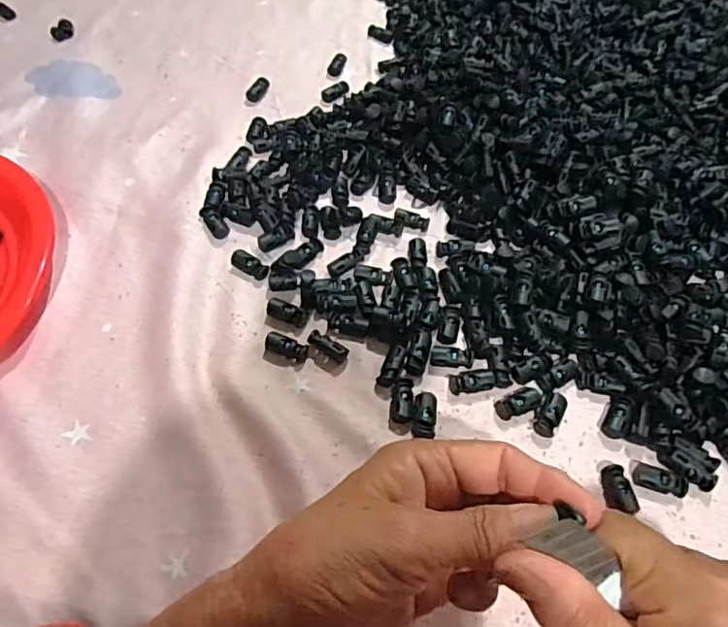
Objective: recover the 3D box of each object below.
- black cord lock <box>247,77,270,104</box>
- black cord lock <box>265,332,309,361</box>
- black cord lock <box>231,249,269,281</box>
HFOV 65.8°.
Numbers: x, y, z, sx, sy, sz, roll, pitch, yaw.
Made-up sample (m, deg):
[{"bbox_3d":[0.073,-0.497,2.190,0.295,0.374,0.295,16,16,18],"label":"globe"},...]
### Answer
[{"bbox_3d":[-0.099,-0.211,0.527,0.012,0.008,0.030,20,57,11],"label":"black cord lock"},{"bbox_3d":[-0.050,0.021,0.361,0.028,0.008,0.012,19,57,10],"label":"black cord lock"},{"bbox_3d":[-0.081,-0.035,0.403,0.030,0.006,0.014,31,60,18],"label":"black cord lock"}]

